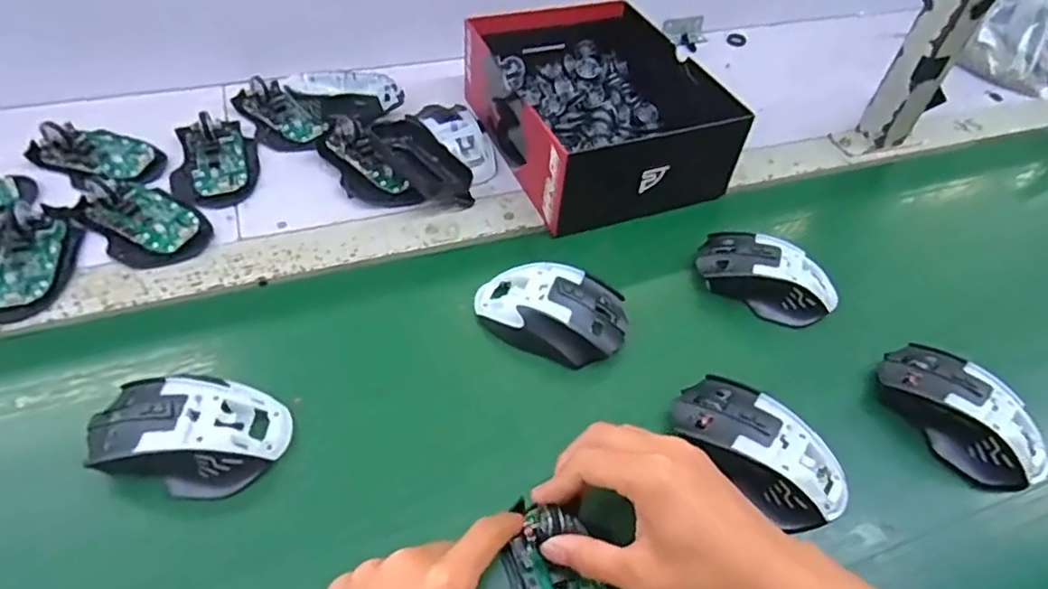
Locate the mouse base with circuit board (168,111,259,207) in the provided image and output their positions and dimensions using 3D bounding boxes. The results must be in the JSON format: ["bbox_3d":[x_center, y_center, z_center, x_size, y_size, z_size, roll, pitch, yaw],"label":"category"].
[{"bbox_3d":[-0.283,-0.126,0.571,0.070,0.025,0.104,-10,52,-14],"label":"mouse base with circuit board"}]

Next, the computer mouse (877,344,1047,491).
[{"bbox_3d":[0.309,0.082,0.439,0.056,0.034,0.114,-28,58,-27],"label":"computer mouse"}]

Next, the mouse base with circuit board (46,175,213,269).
[{"bbox_3d":[-0.325,-0.068,0.516,0.131,0.025,0.069,28,52,16],"label":"mouse base with circuit board"}]

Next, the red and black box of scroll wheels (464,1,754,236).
[{"bbox_3d":[0.066,-0.183,0.618,0.190,0.085,0.250,-17,54,-20],"label":"red and black box of scroll wheels"}]

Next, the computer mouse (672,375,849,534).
[{"bbox_3d":[0.155,0.101,0.411,0.115,0.040,0.059,38,56,23],"label":"computer mouse"}]

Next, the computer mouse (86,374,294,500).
[{"bbox_3d":[-0.210,0.085,0.391,0.116,0.036,0.073,8,49,0],"label":"computer mouse"}]

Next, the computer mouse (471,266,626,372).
[{"bbox_3d":[0.019,0.013,0.475,0.113,0.038,0.069,13,50,4],"label":"computer mouse"}]

